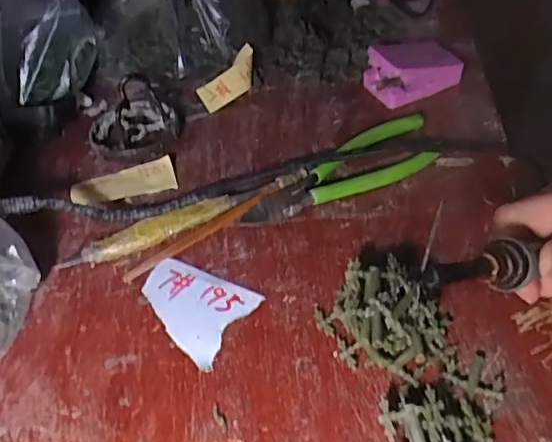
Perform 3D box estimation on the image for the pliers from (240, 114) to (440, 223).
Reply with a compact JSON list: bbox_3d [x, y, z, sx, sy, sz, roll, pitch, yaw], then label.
[{"bbox_3d":[0.048,-0.034,0.388,0.155,0.013,0.049,-26,48,-19],"label":"pliers"}]

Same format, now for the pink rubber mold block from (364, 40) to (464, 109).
[{"bbox_3d":[0.110,-0.125,0.451,0.070,0.033,0.043,-22,47,-14],"label":"pink rubber mold block"}]

